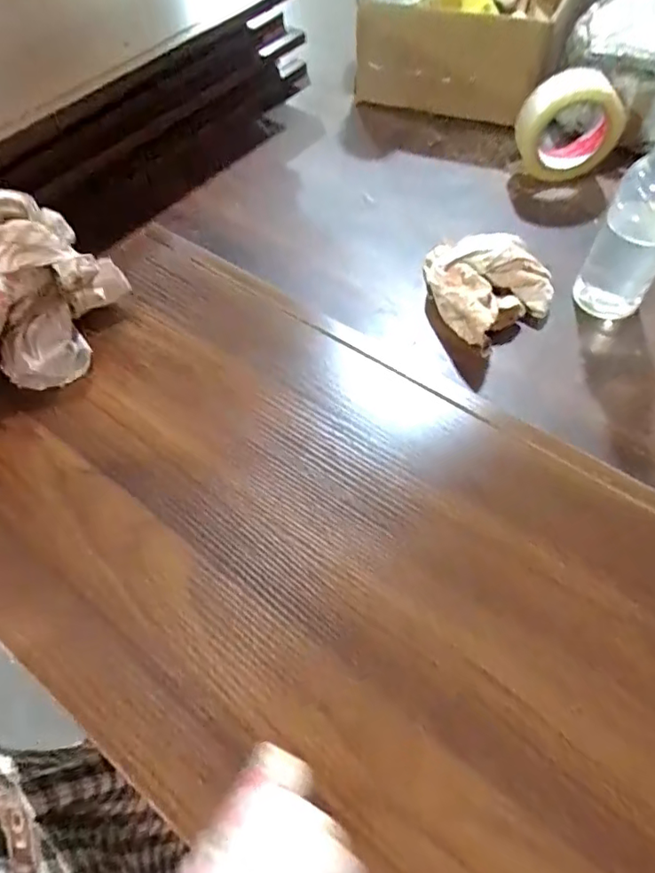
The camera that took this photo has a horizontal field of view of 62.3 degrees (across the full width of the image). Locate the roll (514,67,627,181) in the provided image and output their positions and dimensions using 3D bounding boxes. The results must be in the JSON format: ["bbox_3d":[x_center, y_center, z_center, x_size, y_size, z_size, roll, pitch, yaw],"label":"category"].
[{"bbox_3d":[0.269,-0.345,0.608,0.109,0.105,0.043,-1,58,2],"label":"roll"}]

